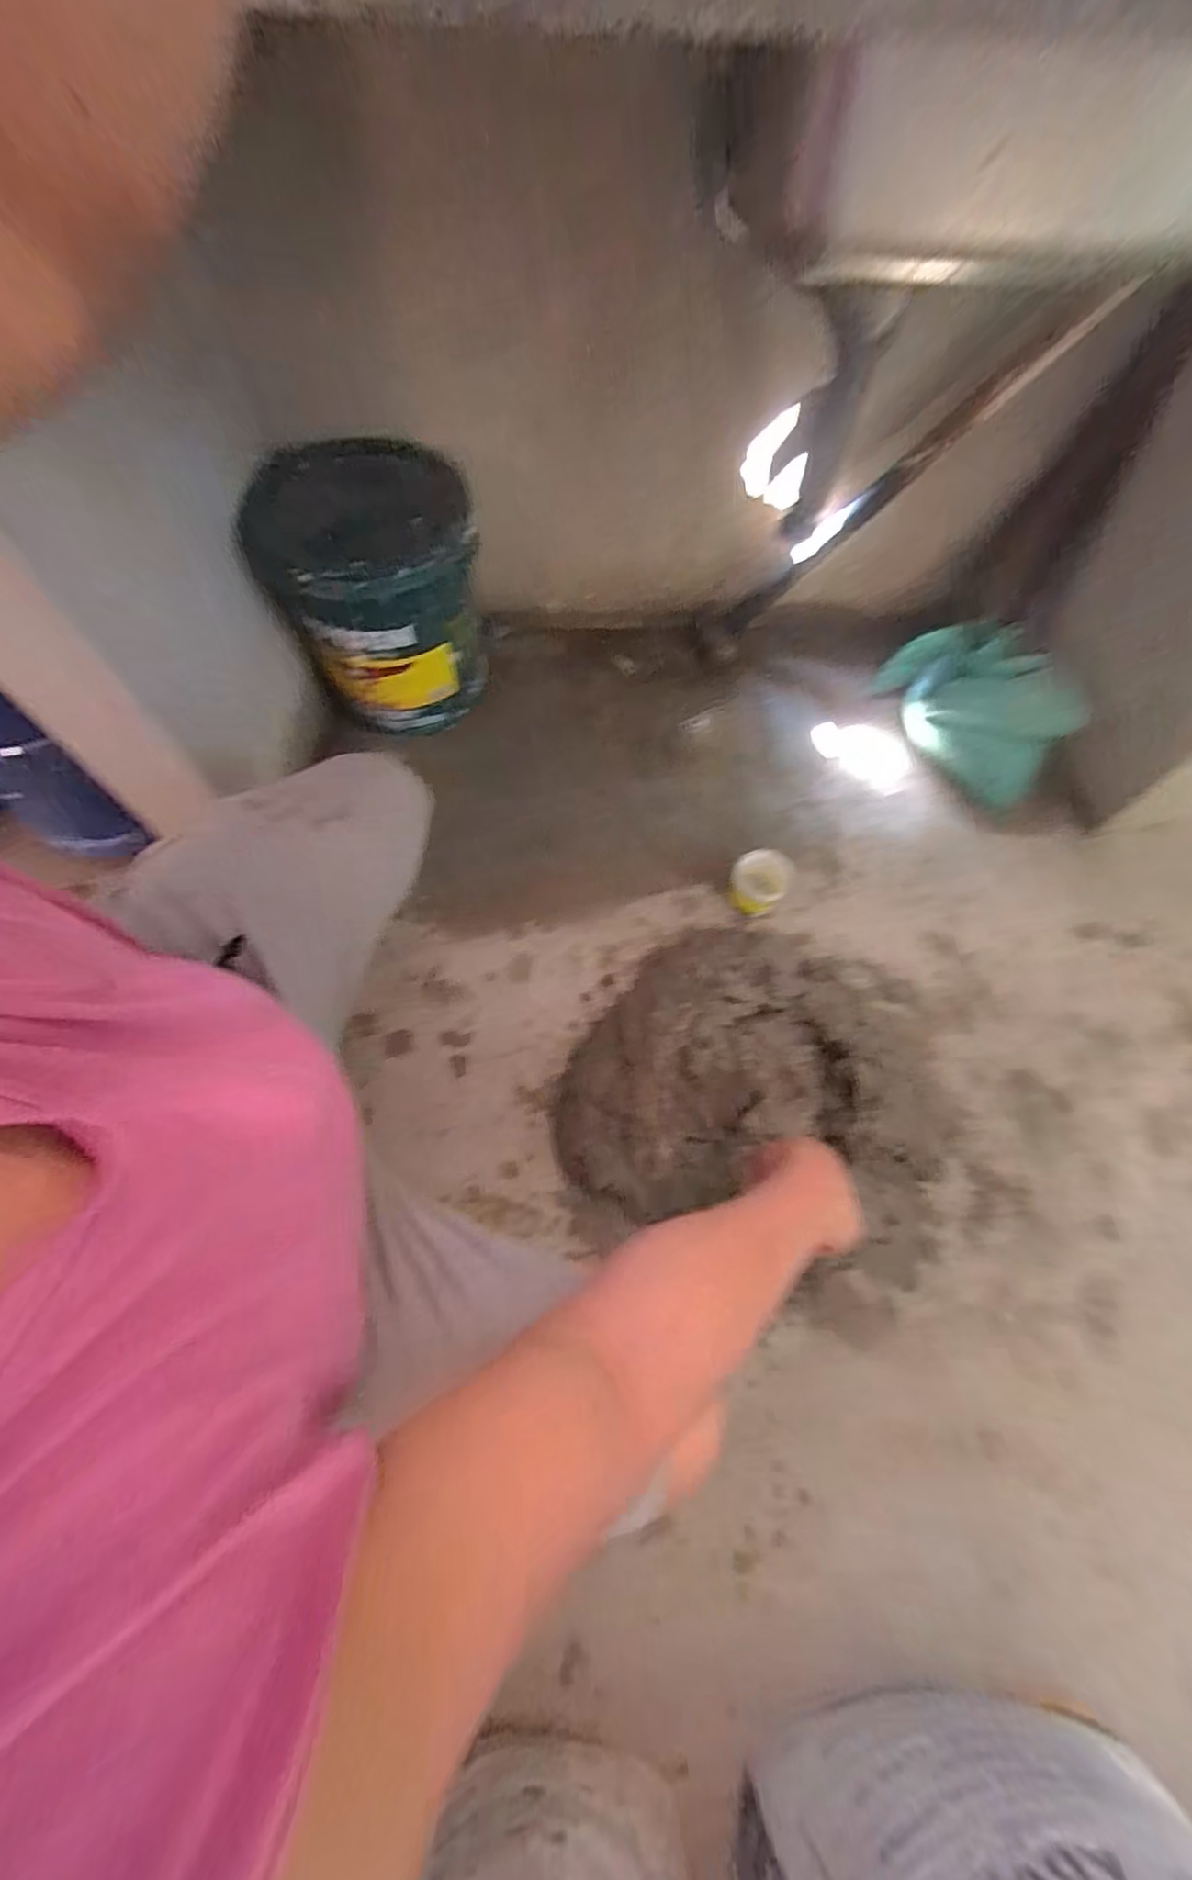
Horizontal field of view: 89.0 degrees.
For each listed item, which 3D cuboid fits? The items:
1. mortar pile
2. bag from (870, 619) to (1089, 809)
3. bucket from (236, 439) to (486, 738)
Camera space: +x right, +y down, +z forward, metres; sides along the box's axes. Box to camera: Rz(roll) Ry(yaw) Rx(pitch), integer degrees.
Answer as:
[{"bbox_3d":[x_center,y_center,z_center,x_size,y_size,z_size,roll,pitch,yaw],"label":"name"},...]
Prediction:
[{"bbox_3d":[0.227,0.200,0.788,0.481,0.078,0.468,27,68,11],"label":"mortar pile"},{"bbox_3d":[0.618,-0.400,1.000,0.297,0.183,0.199,33,69,13],"label":"bag"},{"bbox_3d":[-0.327,-0.540,0.959,0.278,0.321,0.268,1,65,-1],"label":"bucket"}]

